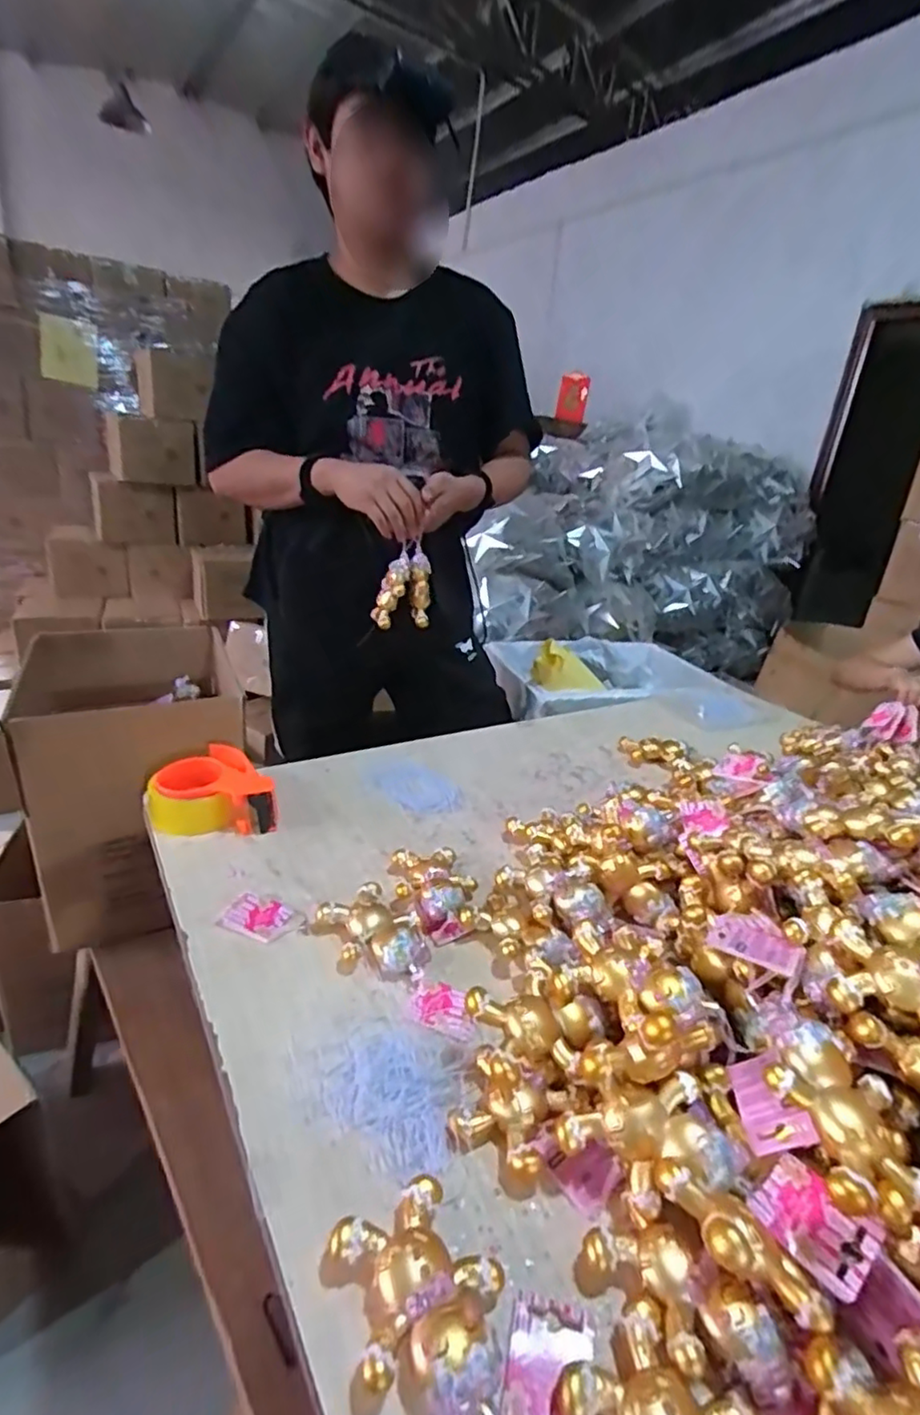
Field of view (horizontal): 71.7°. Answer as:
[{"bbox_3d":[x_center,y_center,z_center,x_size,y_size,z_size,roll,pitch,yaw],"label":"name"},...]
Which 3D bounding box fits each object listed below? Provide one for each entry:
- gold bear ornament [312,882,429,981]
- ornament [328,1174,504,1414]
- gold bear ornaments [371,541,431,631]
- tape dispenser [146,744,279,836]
[{"bbox_3d":[-0.078,0.213,0.591,0.076,0.031,0.107,-11,29,-36],"label":"gold bear ornament"},{"bbox_3d":[-0.018,0.324,0.348,0.079,0.030,0.105,-8,27,-31],"label":"ornament"},{"bbox_3d":[-0.088,-0.179,0.978,0.085,0.114,0.039,4,23,-6],"label":"gold bear ornaments"},{"bbox_3d":[-0.295,0.103,0.744,0.116,0.057,0.141,-12,29,-37],"label":"tape dispenser"}]

